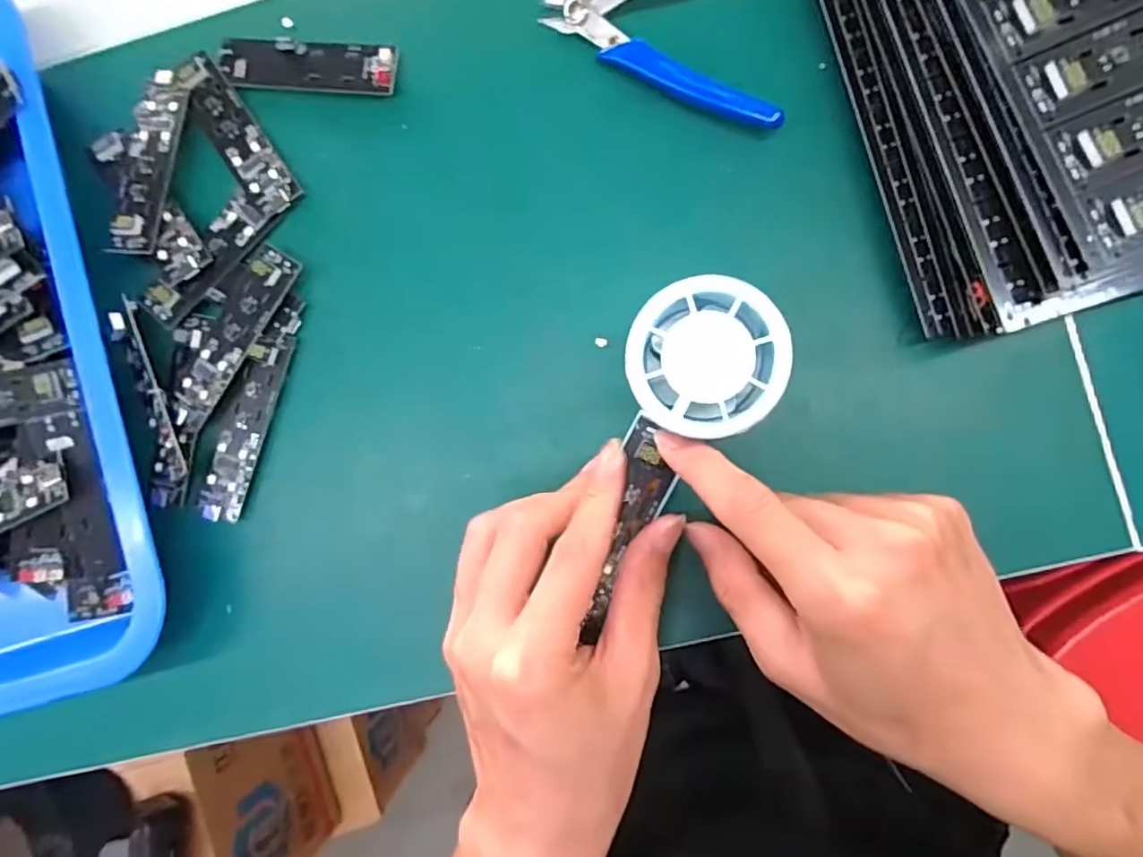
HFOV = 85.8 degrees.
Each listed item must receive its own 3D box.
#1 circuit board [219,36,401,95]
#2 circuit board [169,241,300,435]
[{"bbox_3d":[-0.127,-0.174,0.295,0.088,0.006,0.022,7,89,6],"label":"circuit board"},{"bbox_3d":[-0.161,-0.044,0.289,0.026,0.010,0.090,33,92,6],"label":"circuit board"}]

